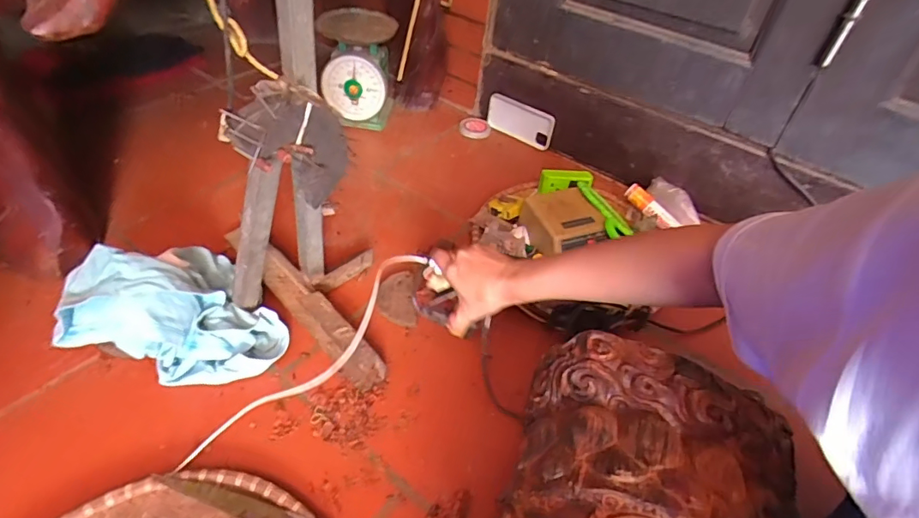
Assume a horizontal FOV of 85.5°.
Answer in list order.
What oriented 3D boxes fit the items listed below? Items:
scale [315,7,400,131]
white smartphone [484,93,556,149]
[{"bbox_3d":[-0.212,-0.407,1.075,0.148,0.196,0.153,-2,45,-10],"label":"scale"},{"bbox_3d":[0.127,-0.297,1.087,0.166,0.092,0.019,30,49,22],"label":"white smartphone"}]

